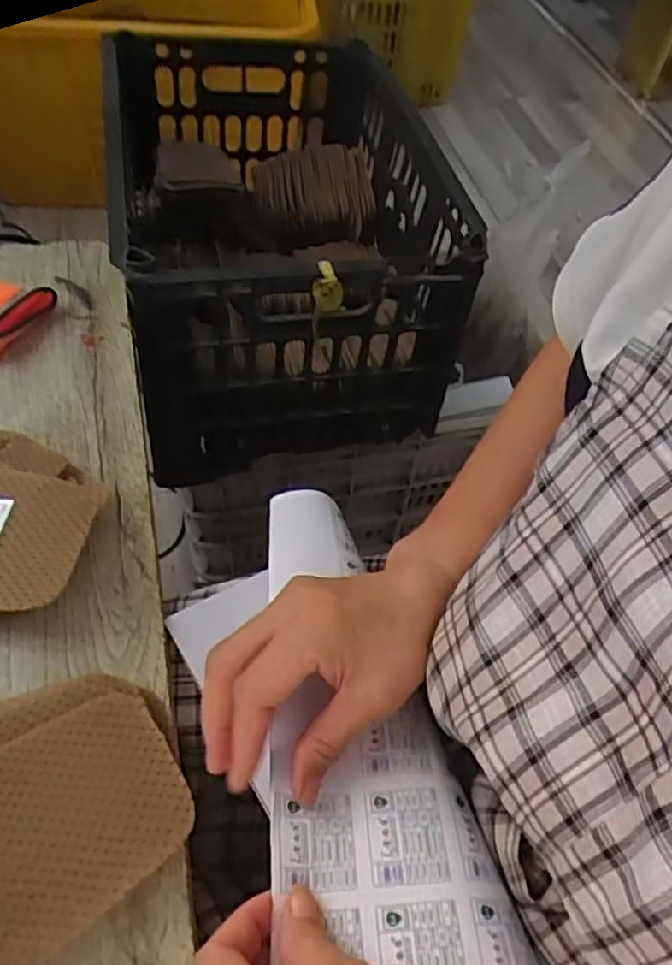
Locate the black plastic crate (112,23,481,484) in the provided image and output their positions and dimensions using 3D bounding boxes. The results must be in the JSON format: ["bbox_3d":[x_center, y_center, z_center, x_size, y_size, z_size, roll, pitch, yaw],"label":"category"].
[{"bbox_3d":[-0.074,-0.297,0.767,0.309,0.257,0.497,-8,55,-10],"label":"black plastic crate"}]

